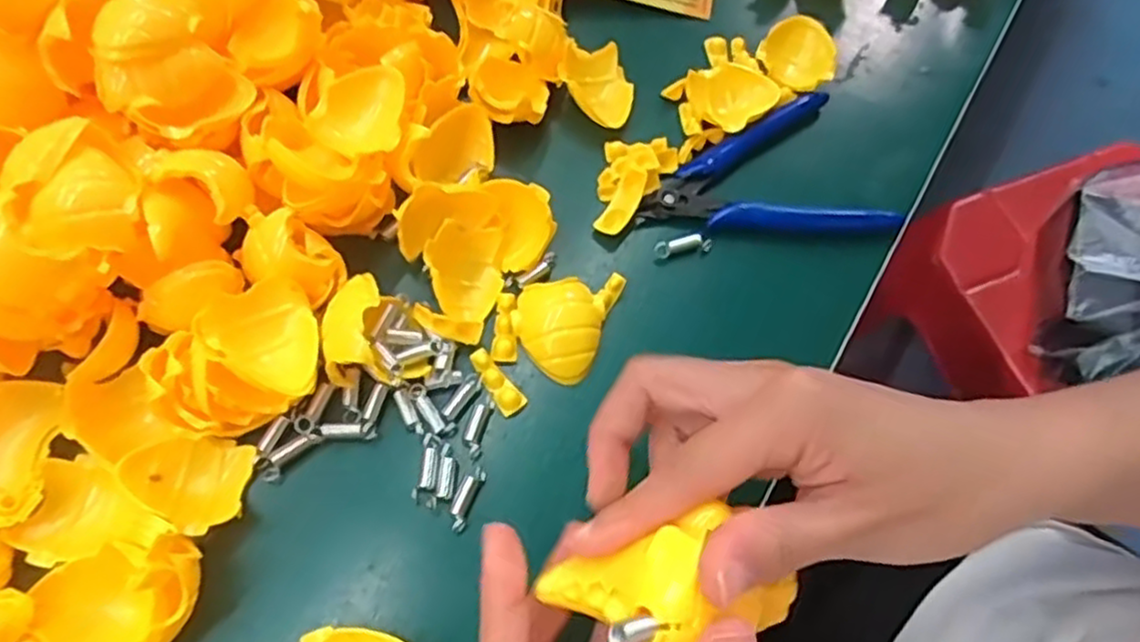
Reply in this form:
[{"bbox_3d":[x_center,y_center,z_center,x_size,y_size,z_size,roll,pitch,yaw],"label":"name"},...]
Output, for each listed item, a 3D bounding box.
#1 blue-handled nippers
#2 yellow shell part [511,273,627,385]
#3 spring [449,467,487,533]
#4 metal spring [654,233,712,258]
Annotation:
[{"bbox_3d":[0.093,-0.078,0.352,0.118,0.013,0.074,1,66,0],"label":"blue-handled nippers"},{"bbox_3d":[-0.004,-0.002,0.312,0.038,0.010,0.050,20,67,8],"label":"yellow shell part"},{"bbox_3d":[-0.041,0.069,0.283,0.008,0.005,0.026,19,67,8],"label":"spring"},{"bbox_3d":[0.052,-0.034,0.333,0.027,0.010,0.006,-12,67,-6],"label":"metal spring"}]

